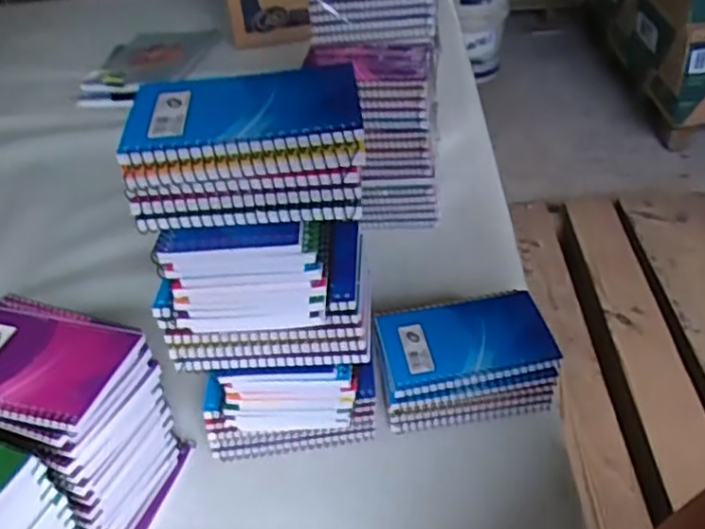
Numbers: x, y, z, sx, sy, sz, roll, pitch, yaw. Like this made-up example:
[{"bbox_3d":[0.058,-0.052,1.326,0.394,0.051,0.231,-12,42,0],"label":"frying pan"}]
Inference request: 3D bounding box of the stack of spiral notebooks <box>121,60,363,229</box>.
[{"bbox_3d":[-0.058,-0.071,0.402,0.132,0.056,0.091,-5,40,0],"label":"stack of spiral notebooks"}]

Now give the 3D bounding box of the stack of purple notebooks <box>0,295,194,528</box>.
[{"bbox_3d":[-0.209,0.115,0.501,0.135,0.137,0.102,16,44,25],"label":"stack of purple notebooks"}]

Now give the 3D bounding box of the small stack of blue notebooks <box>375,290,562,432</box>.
[{"bbox_3d":[0.090,0.078,0.564,0.133,0.066,0.100,-5,39,1],"label":"small stack of blue notebooks"}]

